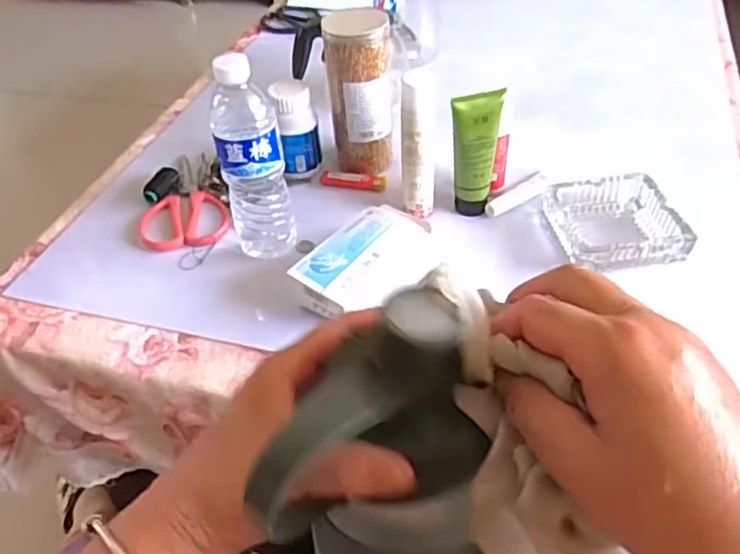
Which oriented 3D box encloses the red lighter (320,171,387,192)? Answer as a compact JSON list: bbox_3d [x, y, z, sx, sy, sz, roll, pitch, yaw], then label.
[{"bbox_3d":[-0.021,-0.116,0.785,0.080,0.016,0.017,5,45,10],"label":"red lighter"}]

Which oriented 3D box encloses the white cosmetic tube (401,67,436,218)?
[{"bbox_3d":[0.051,-0.137,0.679,0.032,0.159,0.023,5,45,10],"label":"white cosmetic tube"}]

